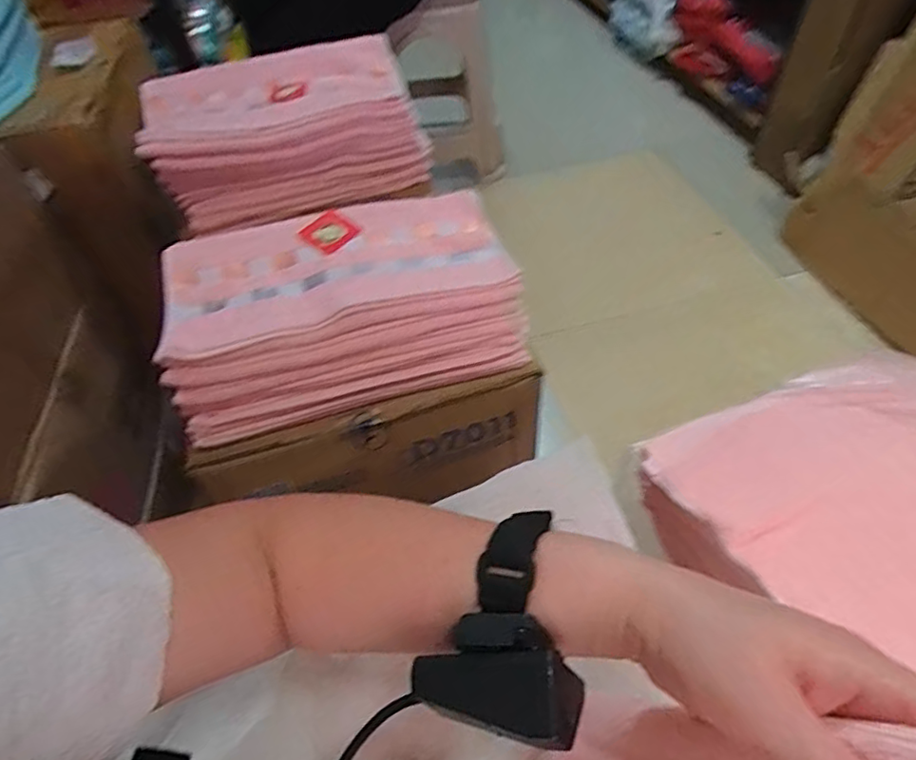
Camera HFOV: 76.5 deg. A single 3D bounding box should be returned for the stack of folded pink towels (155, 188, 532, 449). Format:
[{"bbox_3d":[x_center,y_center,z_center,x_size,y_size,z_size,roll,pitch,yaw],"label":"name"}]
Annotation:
[{"bbox_3d":[-0.117,-0.081,0.601,0.337,0.092,0.201,-14,50,-7],"label":"stack of folded pink towels"}]

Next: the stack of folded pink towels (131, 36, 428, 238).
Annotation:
[{"bbox_3d":[-0.238,-0.341,0.804,0.341,0.140,0.186,-20,51,-12],"label":"stack of folded pink towels"}]

